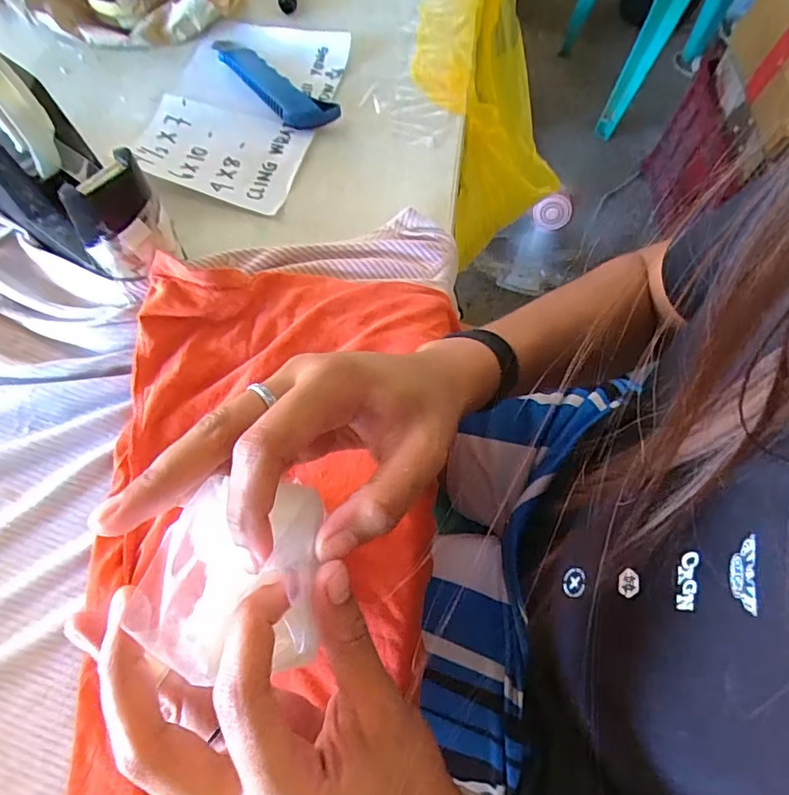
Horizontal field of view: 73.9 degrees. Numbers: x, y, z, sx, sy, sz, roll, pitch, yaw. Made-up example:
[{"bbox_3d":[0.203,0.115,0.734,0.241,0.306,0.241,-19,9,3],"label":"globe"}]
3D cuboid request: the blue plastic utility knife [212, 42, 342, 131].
[{"bbox_3d":[-0.111,-0.274,0.447,0.150,0.017,0.038,43,71,14],"label":"blue plastic utility knife"}]

